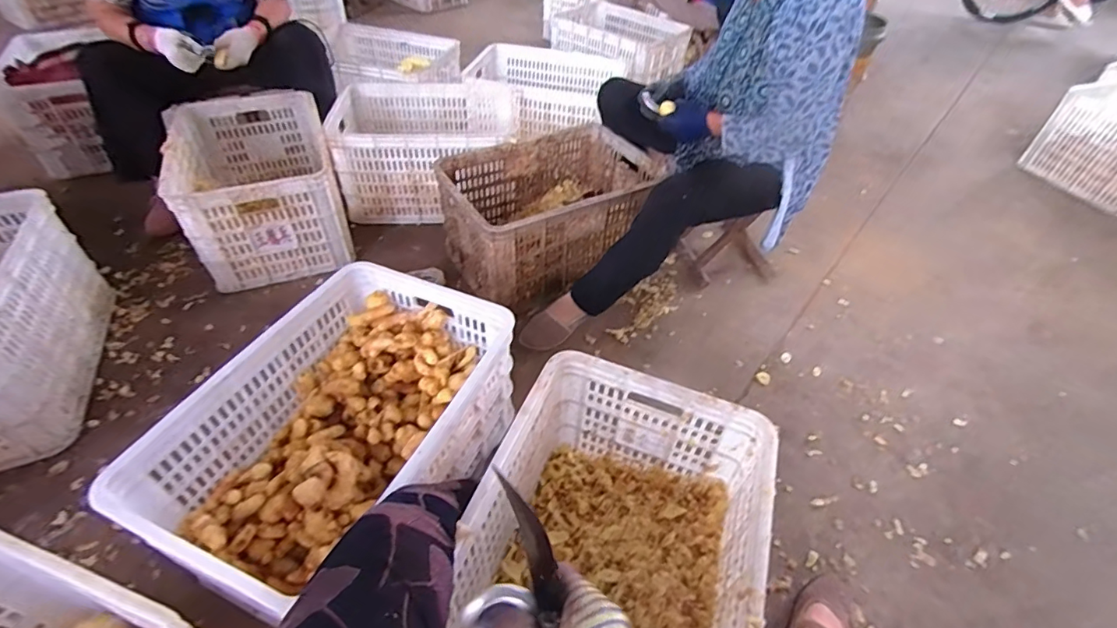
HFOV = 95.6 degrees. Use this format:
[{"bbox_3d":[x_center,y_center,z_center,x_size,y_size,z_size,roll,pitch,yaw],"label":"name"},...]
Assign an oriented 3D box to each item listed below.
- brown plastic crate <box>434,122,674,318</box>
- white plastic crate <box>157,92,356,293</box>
[{"bbox_3d":[-0.014,-0.274,1.353,0.527,0.248,0.347,-21,51,-22],"label":"brown plastic crate"},{"bbox_3d":[-0.801,-0.370,1.377,0.348,0.253,0.560,-18,50,-19],"label":"white plastic crate"}]

